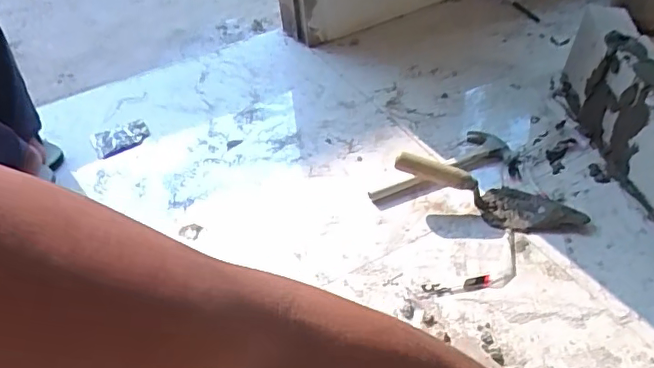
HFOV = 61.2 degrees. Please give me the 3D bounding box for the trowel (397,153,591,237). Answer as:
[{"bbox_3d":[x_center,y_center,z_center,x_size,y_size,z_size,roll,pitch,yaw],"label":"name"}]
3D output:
[{"bbox_3d":[0.269,0.021,0.921,0.316,0.051,0.078,22,48,7],"label":"trowel"}]

